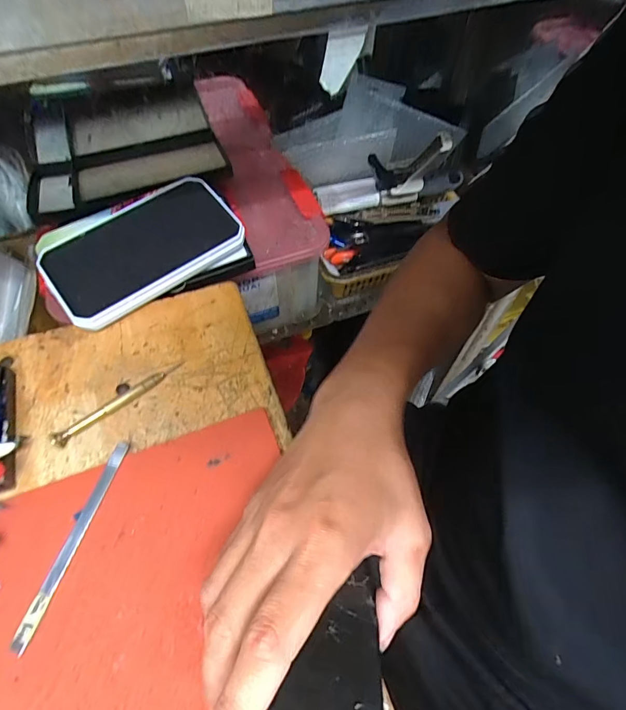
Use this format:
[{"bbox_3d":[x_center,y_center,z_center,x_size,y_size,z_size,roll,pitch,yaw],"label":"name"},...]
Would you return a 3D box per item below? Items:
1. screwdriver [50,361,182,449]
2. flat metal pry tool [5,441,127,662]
[{"bbox_3d":[-0.153,0.037,0.324,0.107,0.009,0.010,-37,66,-21],"label":"screwdriver"},{"bbox_3d":[-0.158,0.120,0.271,0.010,0.005,0.129,13,59,6],"label":"flat metal pry tool"}]

